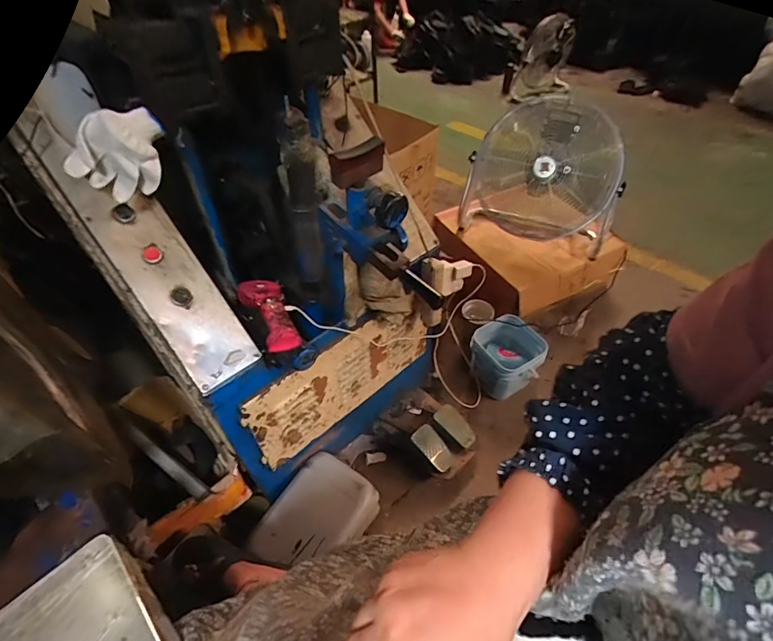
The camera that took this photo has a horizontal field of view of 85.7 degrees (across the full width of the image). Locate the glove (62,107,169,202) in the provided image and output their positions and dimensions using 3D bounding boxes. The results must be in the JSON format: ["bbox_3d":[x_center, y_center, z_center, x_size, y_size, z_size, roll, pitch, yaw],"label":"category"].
[{"bbox_3d":[-0.402,-0.242,0.628,0.144,0.127,0.048,-13,48,-10],"label":"glove"}]

